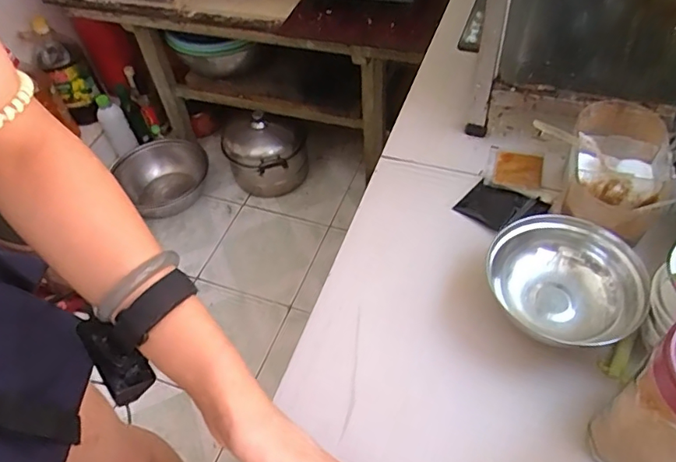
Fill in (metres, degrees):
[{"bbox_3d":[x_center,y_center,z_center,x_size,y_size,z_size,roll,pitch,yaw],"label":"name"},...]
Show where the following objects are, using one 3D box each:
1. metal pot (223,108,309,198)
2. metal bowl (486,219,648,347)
[{"bbox_3d":[-0.222,-0.234,1.614,0.255,0.235,0.228,-12,51,-4],"label":"metal pot"},{"bbox_3d":[0.219,0.056,0.509,0.145,0.065,0.129,35,62,29],"label":"metal bowl"}]

